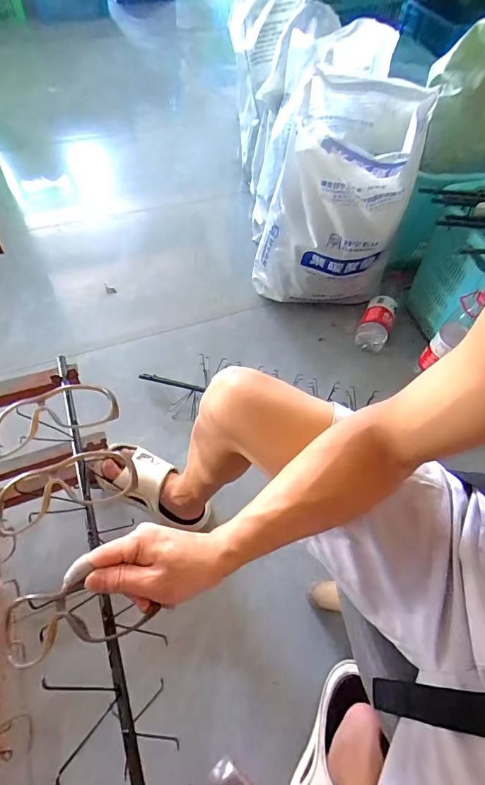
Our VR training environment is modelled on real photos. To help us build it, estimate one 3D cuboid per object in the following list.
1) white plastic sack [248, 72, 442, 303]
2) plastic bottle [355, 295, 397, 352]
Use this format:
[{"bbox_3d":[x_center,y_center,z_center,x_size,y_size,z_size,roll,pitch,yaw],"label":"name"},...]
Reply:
[{"bbox_3d":[0.251,-0.499,1.060,0.340,0.457,0.407,20,58,9],"label":"white plastic sack"},{"bbox_3d":[0.381,-0.197,1.145,0.086,0.074,0.168,23,59,11],"label":"plastic bottle"}]

